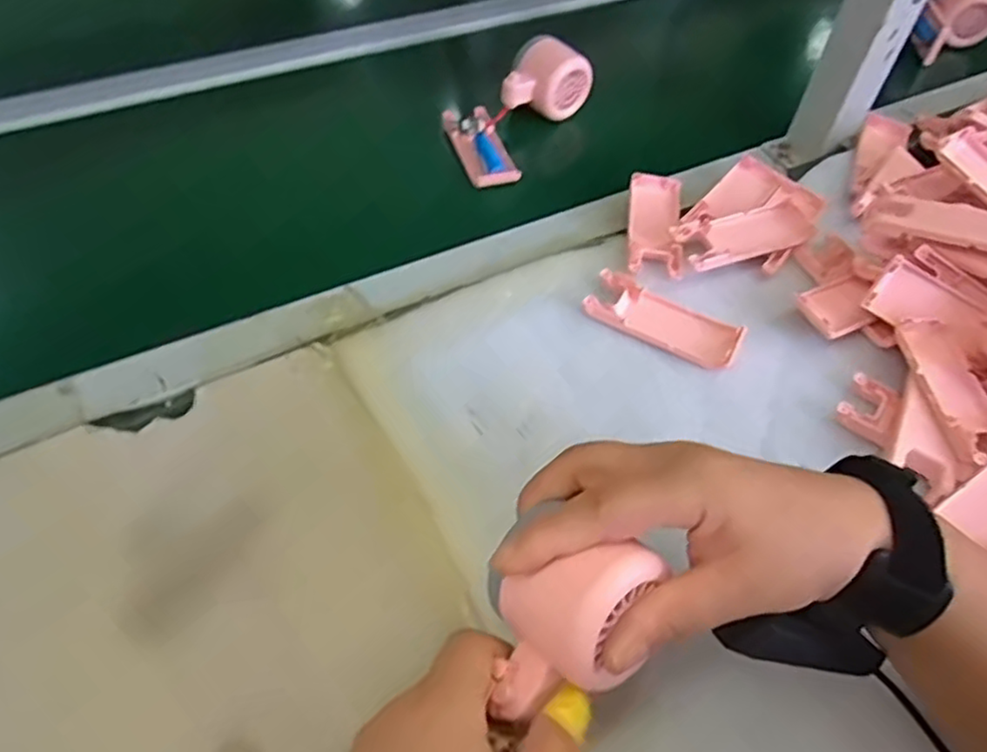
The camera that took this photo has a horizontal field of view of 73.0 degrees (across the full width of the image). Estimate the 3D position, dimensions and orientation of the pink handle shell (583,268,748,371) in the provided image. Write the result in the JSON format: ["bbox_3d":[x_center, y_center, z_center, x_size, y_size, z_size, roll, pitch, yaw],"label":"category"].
[{"bbox_3d":[0.116,-0.039,0.456,0.103,0.013,0.042,26,56,16],"label":"pink handle shell"}]

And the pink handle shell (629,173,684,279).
[{"bbox_3d":[0.123,-0.115,0.506,0.038,0.012,0.104,8,53,3],"label":"pink handle shell"}]

